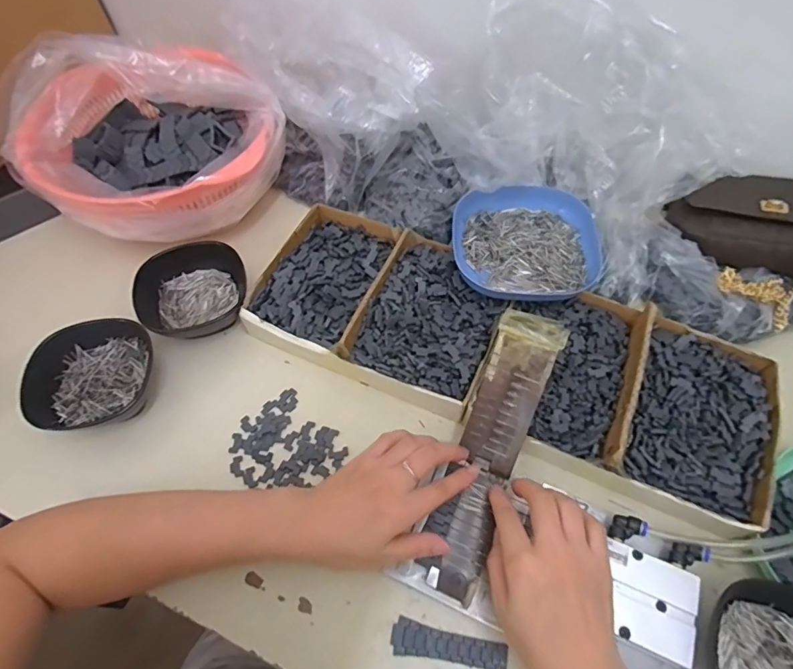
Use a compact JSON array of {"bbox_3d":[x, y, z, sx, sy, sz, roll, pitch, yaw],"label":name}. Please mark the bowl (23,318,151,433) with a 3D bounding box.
[{"bbox_3d":[-0.283,0.042,0.446,0.101,0.047,0.105,0,59,0],"label":"bowl"}]

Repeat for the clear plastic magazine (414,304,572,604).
[{"bbox_3d":[0.076,0.093,0.389,0.056,0.029,0.225,19,81,11],"label":"clear plastic magazine"}]

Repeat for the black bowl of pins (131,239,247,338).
[{"bbox_3d":[-0.212,-0.042,0.494,0.110,0.046,0.108,-20,60,-11],"label":"black bowl of pins"}]

